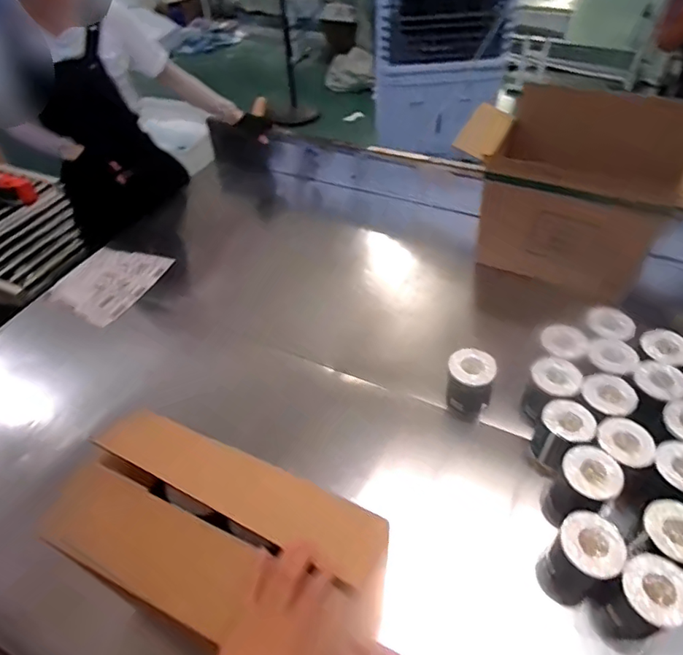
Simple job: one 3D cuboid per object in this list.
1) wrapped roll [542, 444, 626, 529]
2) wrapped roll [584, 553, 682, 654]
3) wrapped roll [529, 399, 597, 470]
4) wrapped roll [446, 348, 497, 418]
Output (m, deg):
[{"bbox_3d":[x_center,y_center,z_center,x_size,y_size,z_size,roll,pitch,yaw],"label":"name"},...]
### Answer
[{"bbox_3d":[0.431,0.293,0.892,0.092,0.152,0.091,-3,48,3],"label":"wrapped roll"},{"bbox_3d":[0.460,0.430,0.769,0.100,0.165,0.091,-3,48,3],"label":"wrapped roll"},{"bbox_3d":[0.420,0.206,0.945,0.093,0.101,0.102,-3,48,3],"label":"wrapped roll"},{"bbox_3d":[0.278,0.122,1.069,0.102,0.136,0.083,18,52,20],"label":"wrapped roll"}]

